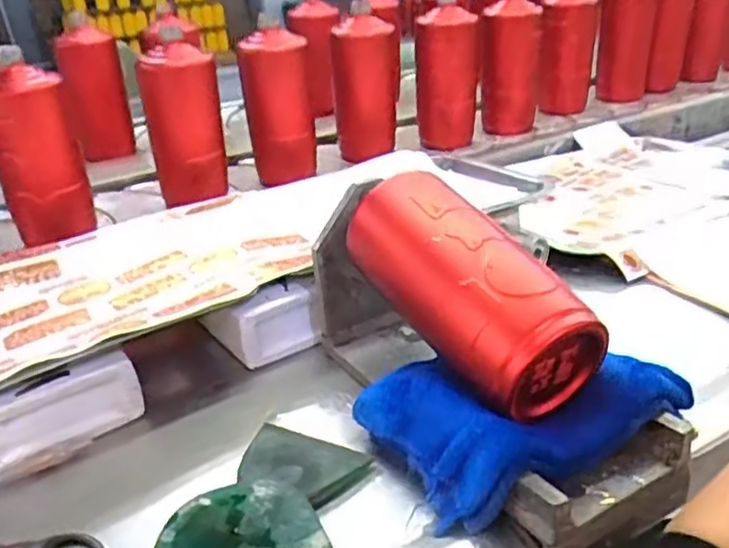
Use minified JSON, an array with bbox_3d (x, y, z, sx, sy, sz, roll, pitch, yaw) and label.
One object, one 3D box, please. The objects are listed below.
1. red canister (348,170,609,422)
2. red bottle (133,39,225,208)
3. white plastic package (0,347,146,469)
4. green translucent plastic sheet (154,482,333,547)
[{"bbox_3d":[0.054,0.003,0.405,0.069,0.071,0.182,-20,46,-30],"label":"red canister"},{"bbox_3d":[-0.202,-0.164,0.745,0.083,0.169,0.061,-21,33,-31],"label":"red bottle"},{"bbox_3d":[-0.201,0.088,0.434,0.105,0.052,0.018,-17,31,-26],"label":"white plastic package"},{"bbox_3d":[-0.067,0.137,0.351,0.093,0.018,0.053,-6,28,-7],"label":"green translucent plastic sheet"}]

